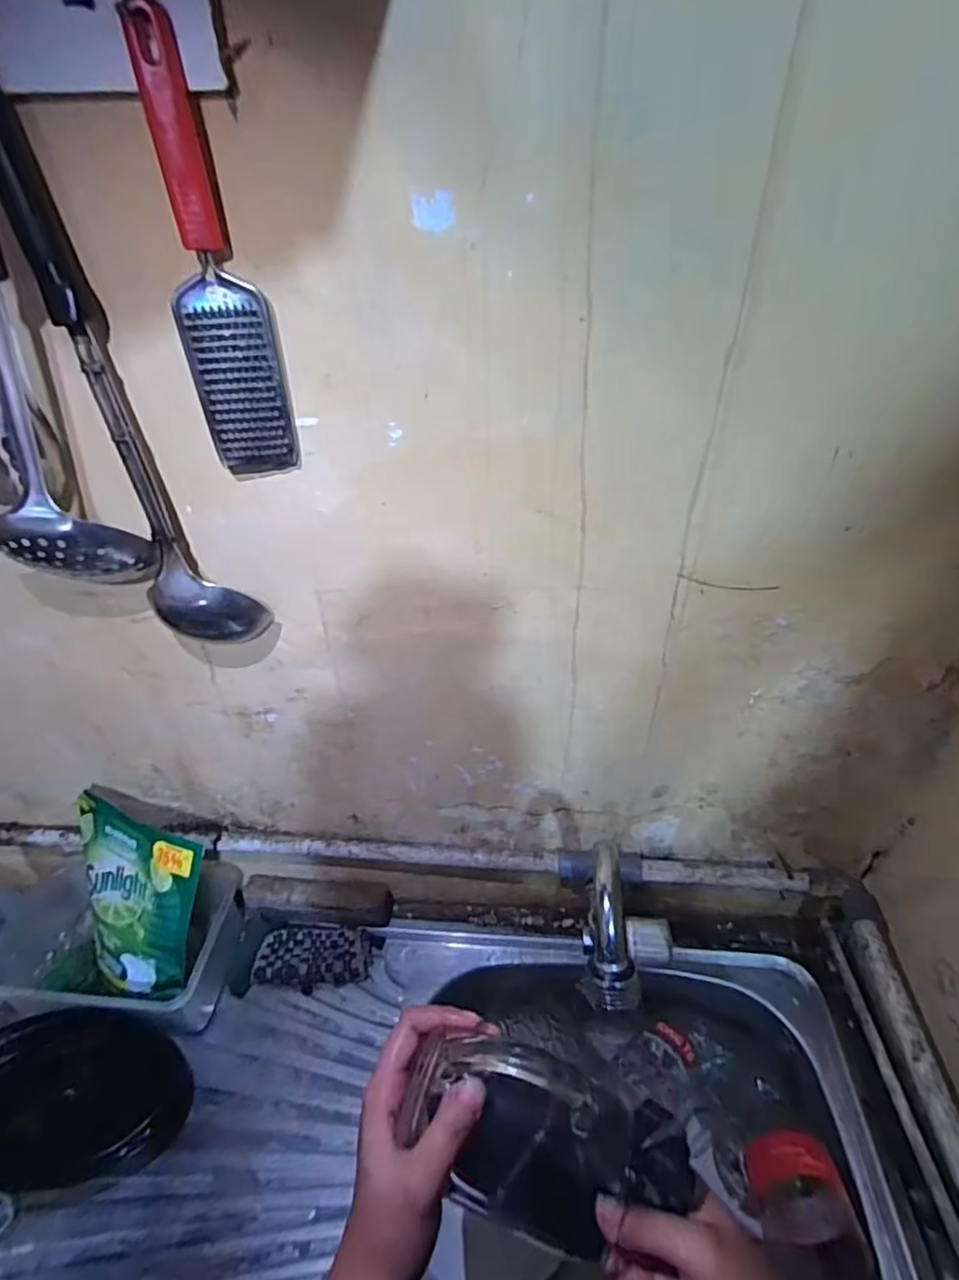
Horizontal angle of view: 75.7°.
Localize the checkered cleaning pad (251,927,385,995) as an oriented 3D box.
[{"bbox_3d":[-0.190,0.372,0.725,0.134,0.030,0.064,0,40,2],"label":"checkered cleaning pad"}]

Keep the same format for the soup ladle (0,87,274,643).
[{"bbox_3d":[-0.223,-0.147,0.407,0.072,0.374,0.066,-20,43,-21],"label":"soup ladle"}]

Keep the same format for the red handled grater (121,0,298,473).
[{"bbox_3d":[-0.156,-0.211,0.365,0.052,0.224,0.014,-6,40,-6],"label":"red handled grater"}]

